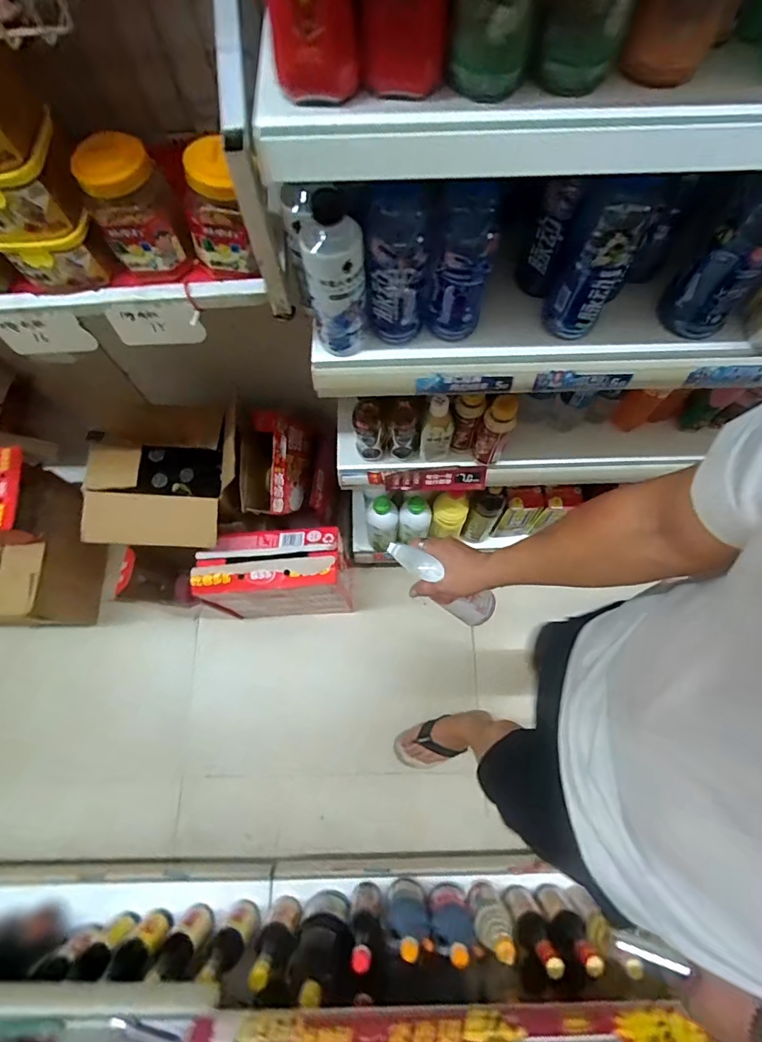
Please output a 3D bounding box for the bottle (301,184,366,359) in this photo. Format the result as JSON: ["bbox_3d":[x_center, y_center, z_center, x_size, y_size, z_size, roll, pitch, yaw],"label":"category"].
[{"bbox_3d":[-0.048,-0.269,0.526,0.055,0.167,0.054,0,71,1],"label":"bottle"}]

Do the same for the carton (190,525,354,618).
[{"bbox_3d":[-0.243,0.140,1.158,0.315,0.381,0.134,-4,71,0],"label":"carton"}]

